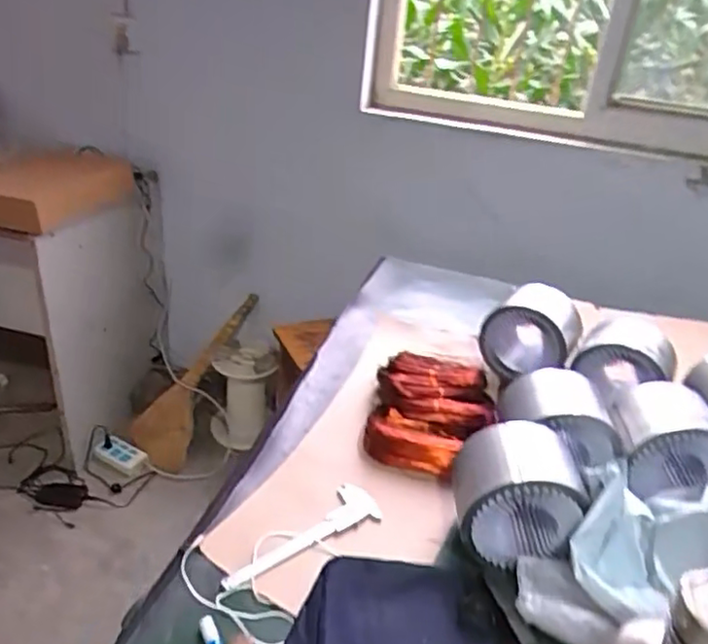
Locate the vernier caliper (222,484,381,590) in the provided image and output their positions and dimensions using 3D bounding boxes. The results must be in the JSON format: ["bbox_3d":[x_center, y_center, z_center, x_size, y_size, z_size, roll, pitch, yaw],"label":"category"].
[{"bbox_3d":[-0.070,0.266,0.822,0.228,0.014,0.066,-16,37,-33],"label":"vernier caliper"}]

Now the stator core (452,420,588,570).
[{"bbox_3d":[0.202,0.219,0.808,0.144,0.138,0.117,8,30,2],"label":"stator core"}]

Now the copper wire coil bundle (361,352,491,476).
[{"bbox_3d":[0.121,0.139,1.011,0.186,0.062,0.234,9,30,5],"label":"copper wire coil bundle"}]

